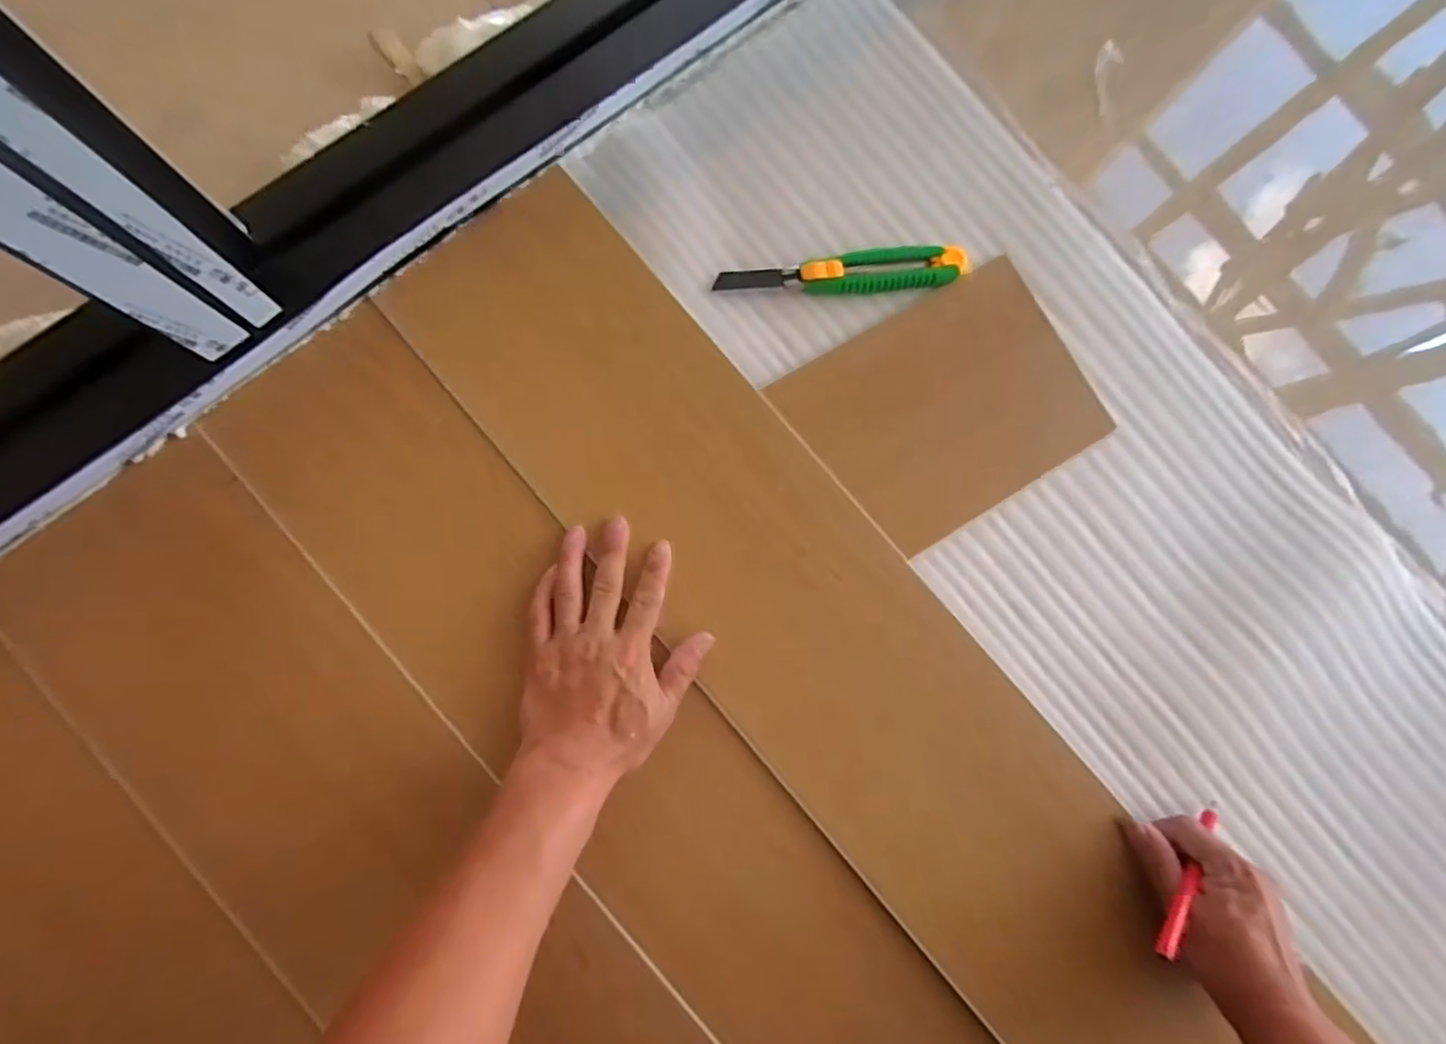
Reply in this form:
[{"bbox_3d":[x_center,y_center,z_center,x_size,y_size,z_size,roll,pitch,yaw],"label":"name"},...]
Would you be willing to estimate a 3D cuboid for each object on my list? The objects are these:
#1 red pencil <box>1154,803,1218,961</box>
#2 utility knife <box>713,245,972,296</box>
[{"bbox_3d":[0.339,0.252,0.481,0.165,0.015,0.013,-22,85,-43],"label":"red pencil"},{"bbox_3d":[0.101,-0.203,0.548,0.207,0.020,0.032,-9,84,-7],"label":"utility knife"}]

